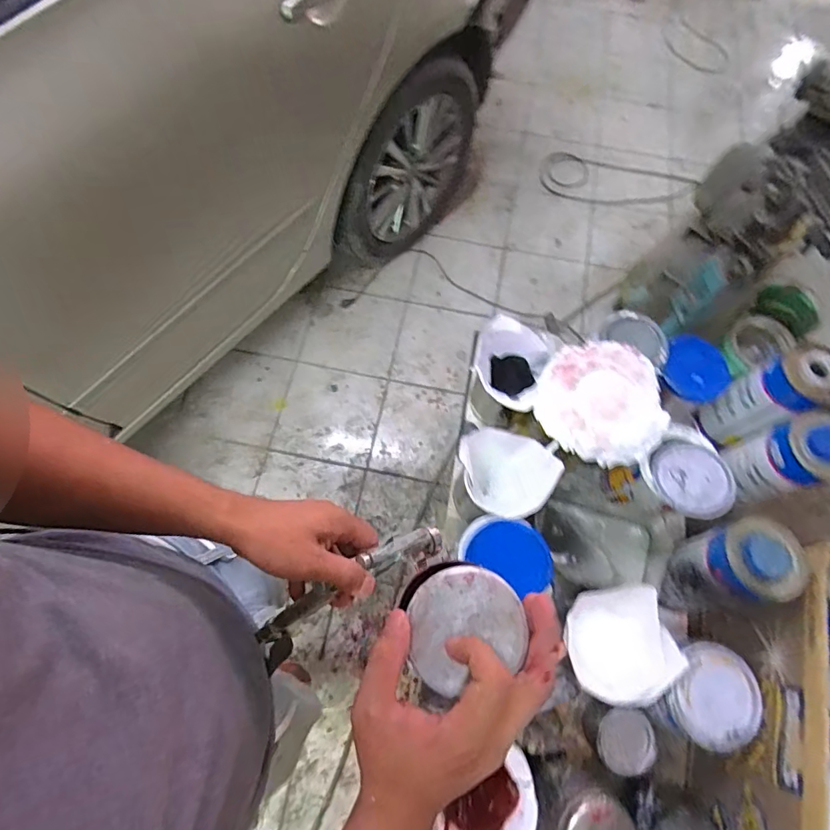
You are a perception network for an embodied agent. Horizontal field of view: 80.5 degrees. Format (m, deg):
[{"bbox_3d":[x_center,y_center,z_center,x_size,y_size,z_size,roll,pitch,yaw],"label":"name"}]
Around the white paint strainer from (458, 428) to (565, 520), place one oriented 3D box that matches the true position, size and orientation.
[{"bbox_3d":[0.116,0.082,0.649,0.128,0.070,0.099,19,69,5],"label":"white paint strainer"}]

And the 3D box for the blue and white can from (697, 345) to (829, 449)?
[{"bbox_3d":[0.493,-0.021,0.692,0.076,0.177,0.081,-21,71,-10],"label":"blue and white can"}]

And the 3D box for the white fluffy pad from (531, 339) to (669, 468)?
[{"bbox_3d":[0.241,-0.017,0.633,0.162,0.025,0.163,-14,70,-8],"label":"white fluffy pad"}]

